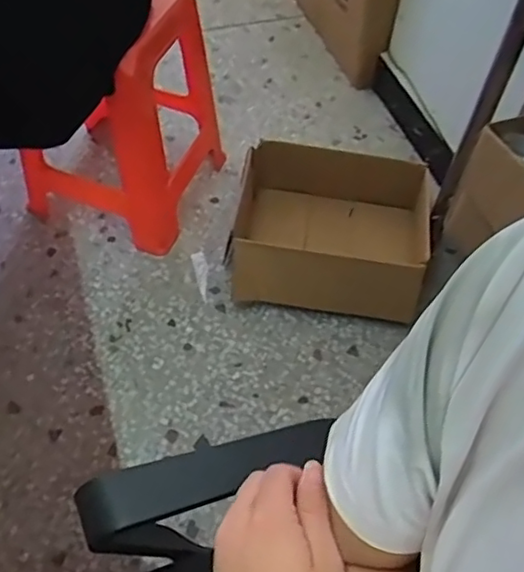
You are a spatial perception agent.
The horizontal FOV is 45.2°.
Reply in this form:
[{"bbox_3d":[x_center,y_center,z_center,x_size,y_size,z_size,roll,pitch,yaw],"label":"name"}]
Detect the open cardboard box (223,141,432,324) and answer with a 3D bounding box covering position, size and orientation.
[{"bbox_3d":[0.155,-0.114,1.365,0.410,0.162,0.336,9,55,3],"label":"open cardboard box"}]

